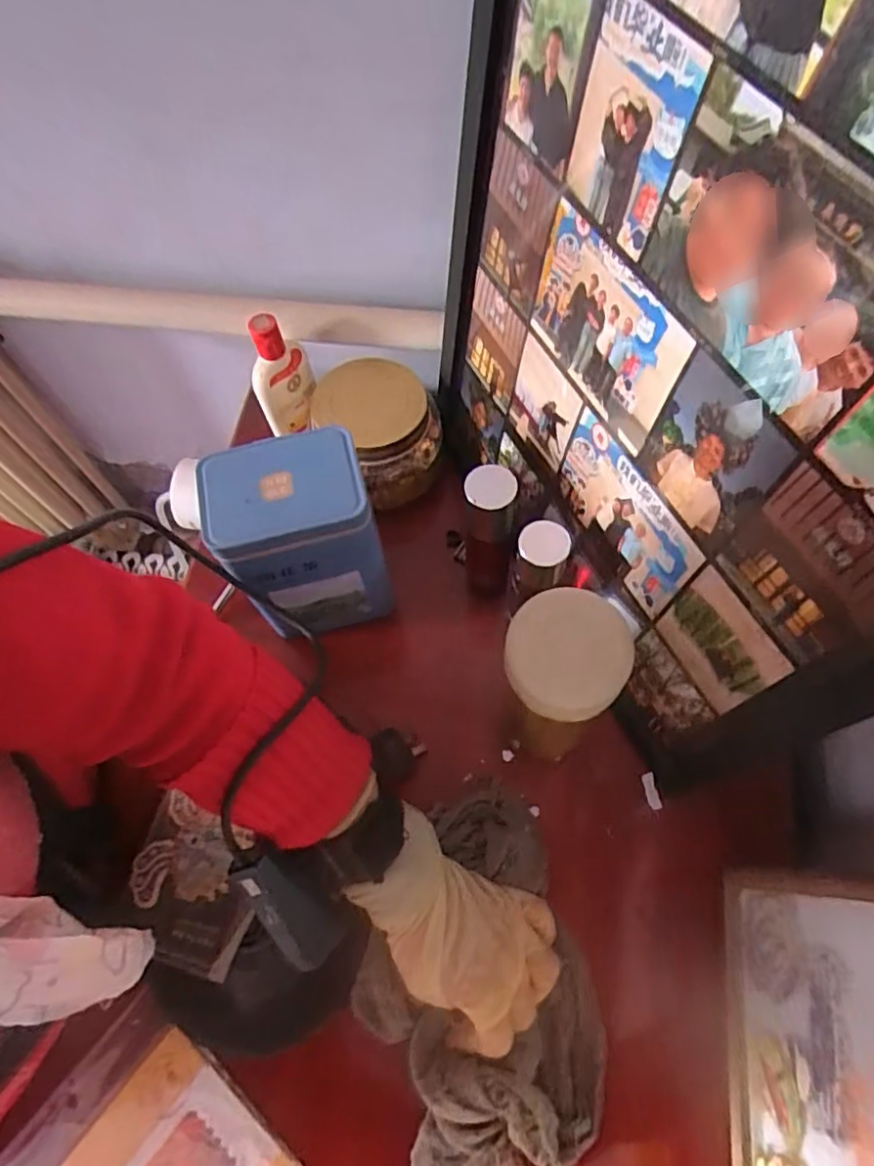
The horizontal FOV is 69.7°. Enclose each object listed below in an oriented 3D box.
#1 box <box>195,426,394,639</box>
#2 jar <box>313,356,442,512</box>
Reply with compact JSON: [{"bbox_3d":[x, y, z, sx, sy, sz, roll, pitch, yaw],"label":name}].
[{"bbox_3d":[-0.096,-0.028,0.463,0.103,0.152,0.084,-14,66,-3],"label":"box"},{"bbox_3d":[-0.052,-0.135,0.549,0.095,0.095,0.101,-1,66,3],"label":"jar"}]

